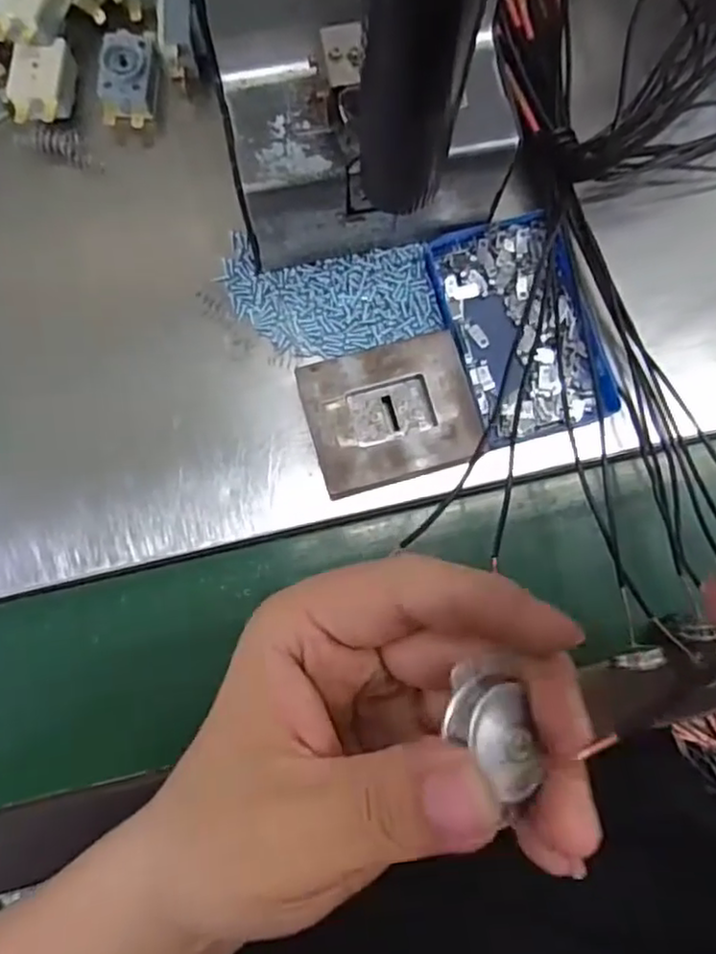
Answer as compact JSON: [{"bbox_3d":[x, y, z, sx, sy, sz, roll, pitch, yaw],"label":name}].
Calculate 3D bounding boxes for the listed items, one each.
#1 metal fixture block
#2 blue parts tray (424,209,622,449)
[{"bbox_3d":[0.016,-0.030,0.329,0.078,0.025,0.066,-16,83,-3],"label":"metal fixture block"},{"bbox_3d":[0.085,-0.078,0.343,0.069,0.014,0.113,-17,83,-4],"label":"blue parts tray"}]

